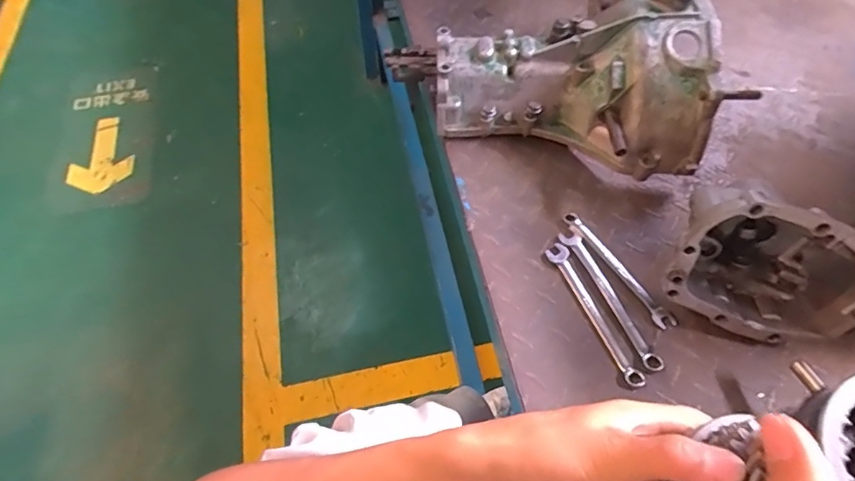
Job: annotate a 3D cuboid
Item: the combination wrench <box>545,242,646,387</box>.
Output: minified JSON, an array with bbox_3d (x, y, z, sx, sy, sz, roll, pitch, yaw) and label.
[{"bbox_3d":[0.166,0.071,0.513,0.022,0.006,0.161,-19,58,-11],"label":"combination wrench"}]

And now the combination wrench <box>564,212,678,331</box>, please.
[{"bbox_3d":[0.201,0.027,0.539,0.019,0.008,0.155,-28,61,-17],"label":"combination wrench"}]

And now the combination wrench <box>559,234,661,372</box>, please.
[{"bbox_3d":[0.186,0.058,0.522,0.019,0.006,0.163,-20,59,-12],"label":"combination wrench"}]

